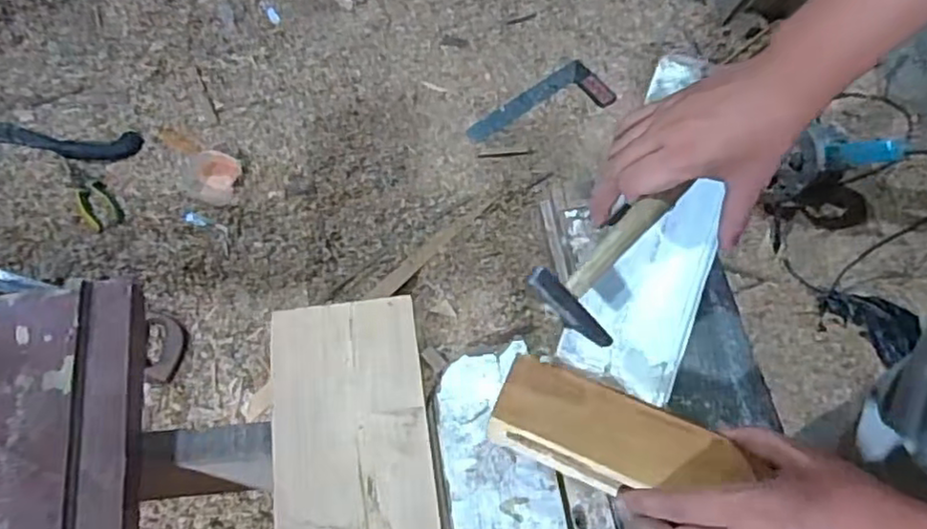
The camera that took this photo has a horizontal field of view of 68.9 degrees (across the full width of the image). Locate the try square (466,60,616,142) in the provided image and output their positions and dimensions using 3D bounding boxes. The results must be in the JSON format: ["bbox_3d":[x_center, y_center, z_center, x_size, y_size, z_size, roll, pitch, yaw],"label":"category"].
[{"bbox_3d":[0.160,-0.309,1.359,0.304,0.012,0.126,-34,68,-20],"label":"try square"}]

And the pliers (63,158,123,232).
[{"bbox_3d":[-0.679,-0.133,1.216,0.059,0.012,0.188,-36,69,-21],"label":"pliers"}]

